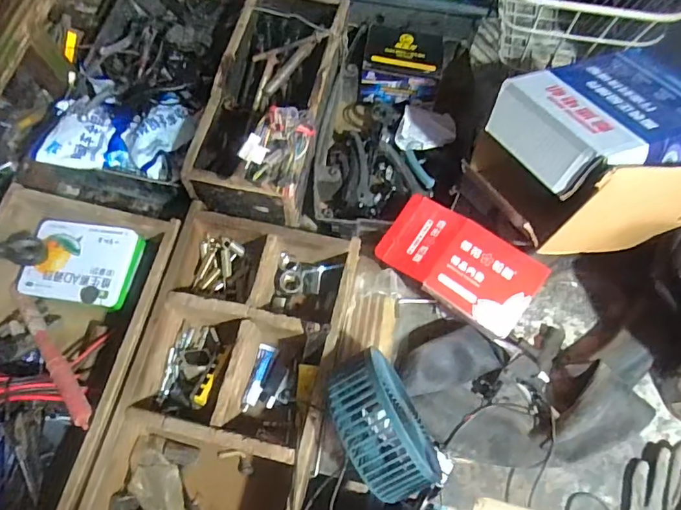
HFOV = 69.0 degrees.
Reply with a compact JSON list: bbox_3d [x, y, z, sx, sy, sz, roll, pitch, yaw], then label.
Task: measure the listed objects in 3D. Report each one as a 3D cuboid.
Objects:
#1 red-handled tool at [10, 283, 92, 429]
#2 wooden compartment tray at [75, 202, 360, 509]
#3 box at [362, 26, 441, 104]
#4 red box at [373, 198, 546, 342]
[{"bbox_3d":[-0.368,0.123,0.624,0.020,0.023,0.231,-39,59,-14],"label":"red-handled tool"},{"bbox_3d":[-0.147,0.207,0.611,0.237,0.104,0.508,13,71,3],"label":"wooden compartment tray"},{"bbox_3d":[0.103,-0.313,0.829,0.134,0.064,0.120,12,70,2],"label":"box"},{"bbox_3d":[0.153,0.010,0.647,0.201,0.049,0.110,35,73,10],"label":"red box"}]

